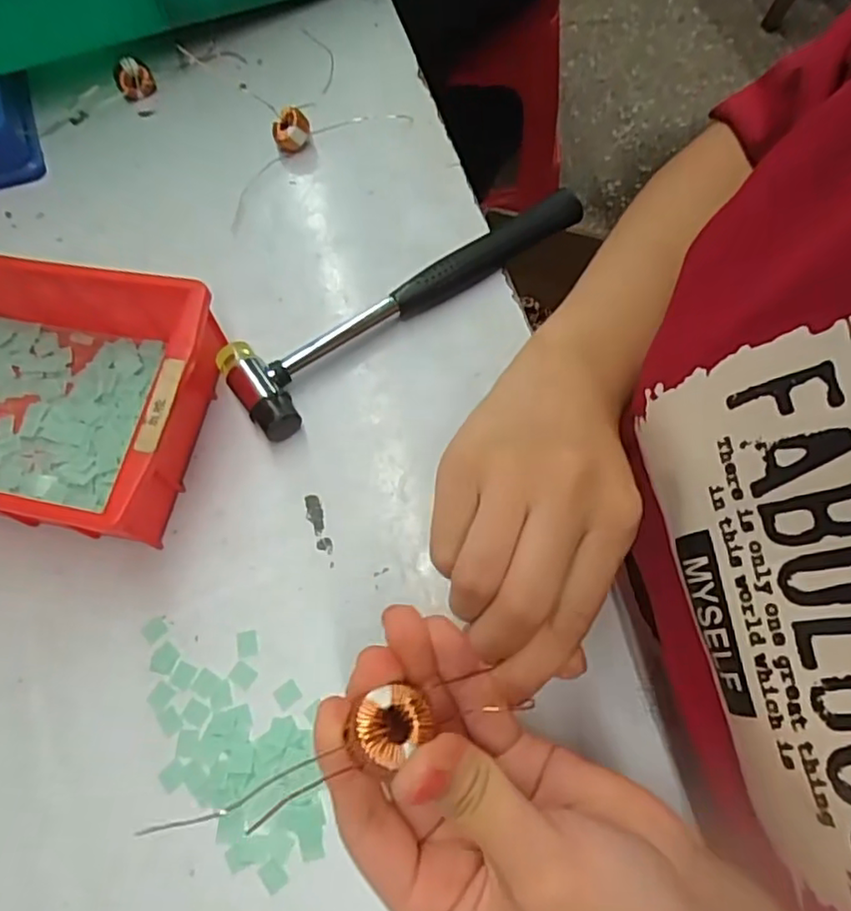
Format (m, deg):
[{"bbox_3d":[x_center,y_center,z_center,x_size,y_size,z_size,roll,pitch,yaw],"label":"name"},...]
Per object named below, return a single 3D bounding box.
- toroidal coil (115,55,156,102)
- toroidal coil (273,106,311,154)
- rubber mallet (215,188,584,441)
[{"bbox_3d":[-0.210,-0.272,0.461,0.026,0.027,0.014,-30,70,-10],"label":"toroidal coil"},{"bbox_3d":[-0.091,-0.220,0.432,0.024,0.023,0.018,-13,68,-4],"label":"toroidal coil"},{"bbox_3d":[-0.010,-0.096,0.380,0.231,0.023,0.059,-37,71,-13],"label":"rubber mallet"}]

